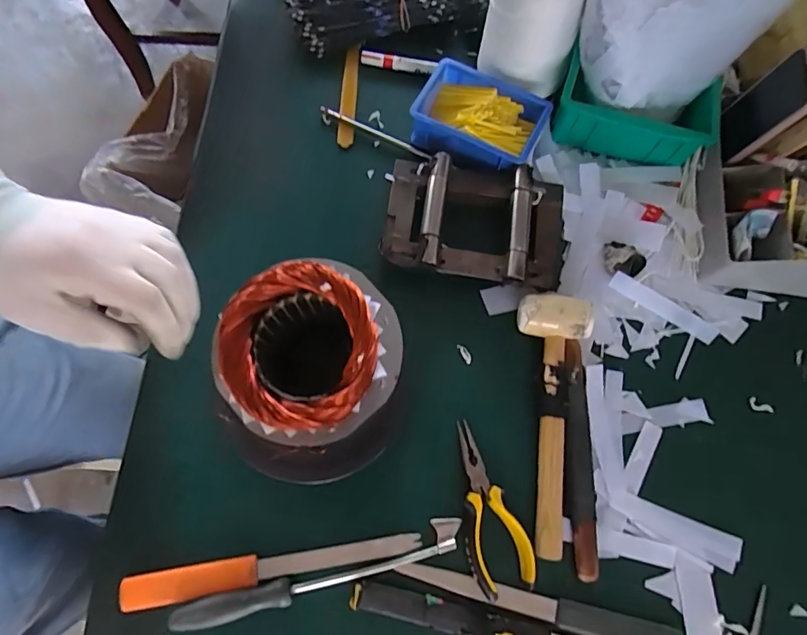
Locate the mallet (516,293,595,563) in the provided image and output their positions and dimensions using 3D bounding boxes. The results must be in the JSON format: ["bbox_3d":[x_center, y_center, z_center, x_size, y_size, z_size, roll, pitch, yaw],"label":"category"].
[{"bbox_3d":[0.154,0.099,0.475,0.080,0.038,0.259,4,73,-1],"label":"mallet"}]

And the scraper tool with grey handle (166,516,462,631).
[{"bbox_3d":[-0.071,0.235,0.430,0.259,0.027,0.028,-15,74,-6],"label":"scraper tool with grey handle"}]

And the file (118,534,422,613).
[{"bbox_3d":[-0.118,0.227,0.435,0.263,0.014,0.028,-9,73,-5],"label":"file"}]

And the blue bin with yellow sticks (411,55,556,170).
[{"bbox_3d":[0.087,-0.230,0.564,0.144,0.049,0.109,26,74,6],"label":"blue bin with yellow sticks"}]

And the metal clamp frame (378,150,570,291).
[{"bbox_3d":[0.083,-0.106,0.529,0.200,0.052,0.134,11,73,2],"label":"metal clamp frame"}]

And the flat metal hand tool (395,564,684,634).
[{"bbox_3d":[0.129,0.269,0.442,0.261,0.010,0.024,14,73,3],"label":"flat metal hand tool"}]

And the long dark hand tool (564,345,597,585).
[{"bbox_3d":[0.174,0.135,0.474,0.026,0.023,0.223,3,73,-1],"label":"long dark hand tool"}]

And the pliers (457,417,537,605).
[{"bbox_3d":[0.074,0.180,0.454,0.058,0.009,0.151,-20,74,-8],"label":"pliers"}]

